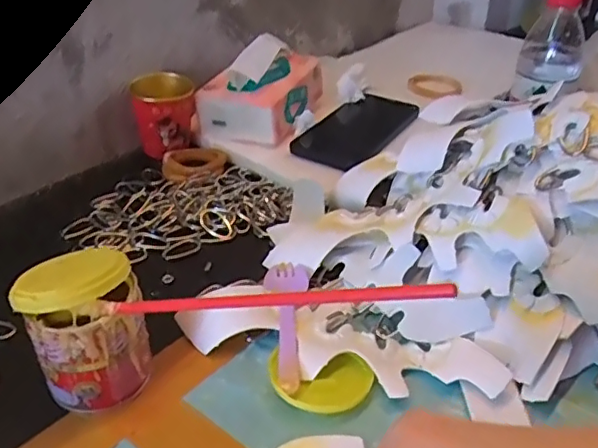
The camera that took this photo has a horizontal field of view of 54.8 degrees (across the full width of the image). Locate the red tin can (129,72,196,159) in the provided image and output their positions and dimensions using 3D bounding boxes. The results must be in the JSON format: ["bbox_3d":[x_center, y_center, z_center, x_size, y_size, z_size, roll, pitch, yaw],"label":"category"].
[{"bbox_3d":[-0.143,-0.117,0.620,0.065,0.075,0.056,-9,36,-11],"label":"red tin can"}]

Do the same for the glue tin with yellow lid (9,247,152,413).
[{"bbox_3d":[-0.127,0.063,0.351,0.066,0.085,0.061,-12,36,-15],"label":"glue tin with yellow lid"}]

